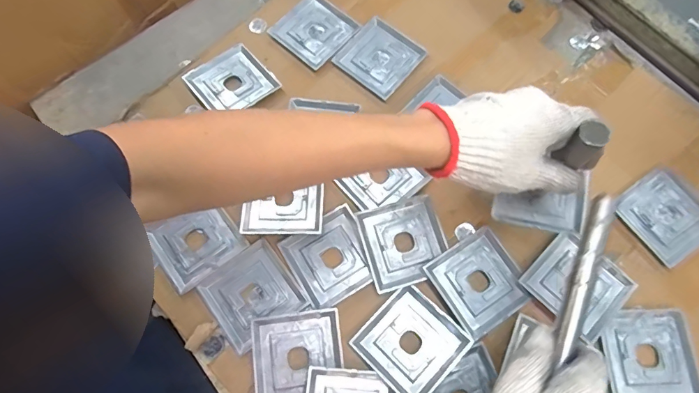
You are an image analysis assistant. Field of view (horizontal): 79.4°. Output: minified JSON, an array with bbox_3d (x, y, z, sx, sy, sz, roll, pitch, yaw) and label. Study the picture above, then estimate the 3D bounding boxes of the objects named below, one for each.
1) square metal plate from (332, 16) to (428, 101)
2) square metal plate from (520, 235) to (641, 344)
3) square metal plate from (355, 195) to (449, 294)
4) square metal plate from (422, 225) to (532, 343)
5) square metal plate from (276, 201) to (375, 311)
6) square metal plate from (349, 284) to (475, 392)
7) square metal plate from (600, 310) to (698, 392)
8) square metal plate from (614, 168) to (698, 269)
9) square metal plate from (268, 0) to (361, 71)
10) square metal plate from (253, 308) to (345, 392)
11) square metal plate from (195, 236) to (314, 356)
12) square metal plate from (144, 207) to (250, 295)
[{"bbox_3d":[0.039,-0.182,0.545,0.090,0.011,0.084,39,77,13],"label":"square metal plate"},{"bbox_3d":[0.243,0.092,0.447,0.090,0.012,0.089,-43,75,-12],"label":"square metal plate"},{"bbox_3d":[0.061,0.050,0.469,0.089,0.015,0.090,-17,72,-4],"label":"square metal plate"},{"bbox_3d":[0.142,0.092,0.456,0.089,0.006,0.091,-32,73,-9],"label":"square metal plate"},{"bbox_3d":[-0.020,0.069,0.469,0.088,0.008,0.089,-30,73,-8],"label":"square metal plate"},{"bbox_3d":[0.063,0.150,0.432,0.090,0.012,0.090,42,78,14],"label":"square metal plate"},{"bbox_3d":[0.307,0.164,0.430,0.092,0.007,0.089,-5,71,0],"label":"square metal plate"},{"bbox_3d":[0.360,0.021,0.478,0.086,0.004,0.089,-34,74,-9],"label":"square metal plate"},{"bbox_3d":[-0.046,-0.224,0.565,0.090,0.005,0.091,42,77,14],"label":"square metal plate"},{"bbox_3d":[-0.053,0.168,0.434,0.092,0.014,0.088,-9,71,-1],"label":"square metal plate"},{"bbox_3d":[-0.107,0.107,0.459,0.091,0.017,0.092,-37,74,-10],"label":"square metal plate"},{"bbox_3d":[-0.176,0.052,0.484,0.091,0.009,0.084,-37,74,-10],"label":"square metal plate"}]

